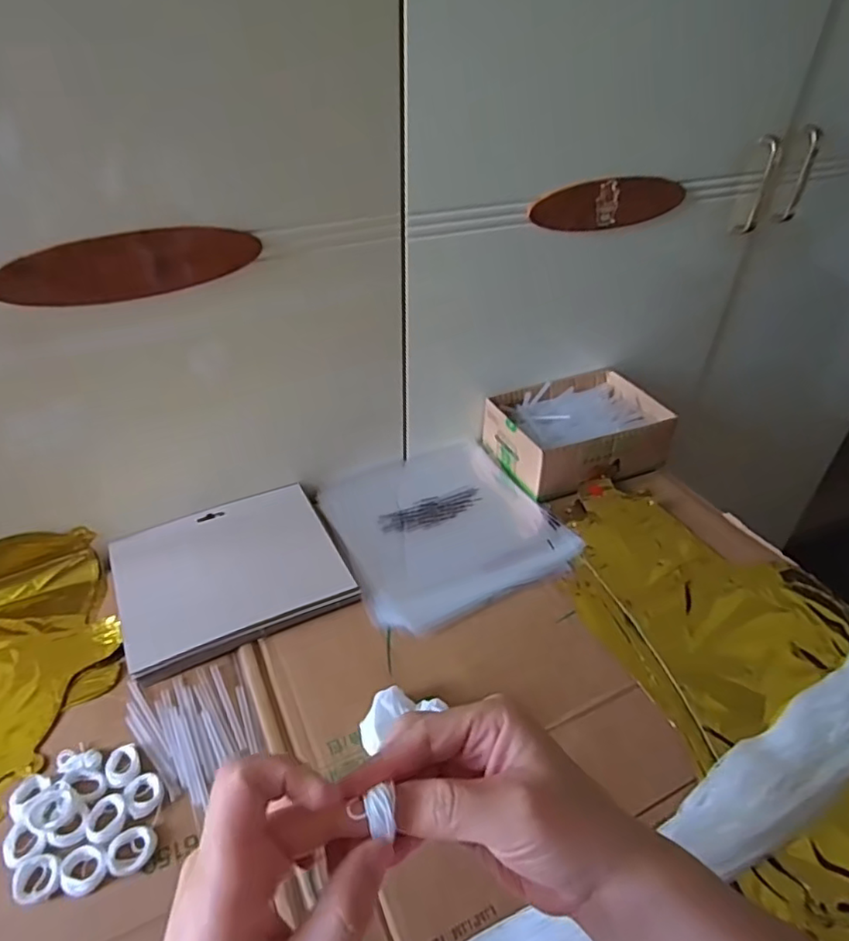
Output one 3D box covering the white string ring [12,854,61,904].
[{"bbox_3d":[-0.238,0.251,0.368,0.025,0.004,0.026,1,37,-1],"label":"white string ring"}]

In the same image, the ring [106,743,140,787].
[{"bbox_3d":[-0.214,0.208,0.424,0.021,0.004,0.032,-19,42,-25],"label":"ring"}]

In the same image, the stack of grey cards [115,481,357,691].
[{"bbox_3d":[-0.178,0.090,0.556,0.192,0.025,0.160,-17,41,-22],"label":"stack of grey cards"}]

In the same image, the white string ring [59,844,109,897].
[{"bbox_3d":[-0.212,0.248,0.374,0.026,0.005,0.028,1,37,-1],"label":"white string ring"}]

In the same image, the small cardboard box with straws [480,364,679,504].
[{"bbox_3d":[0.180,-0.045,0.706,0.190,0.068,0.132,-15,40,-20],"label":"small cardboard box with straws"}]

